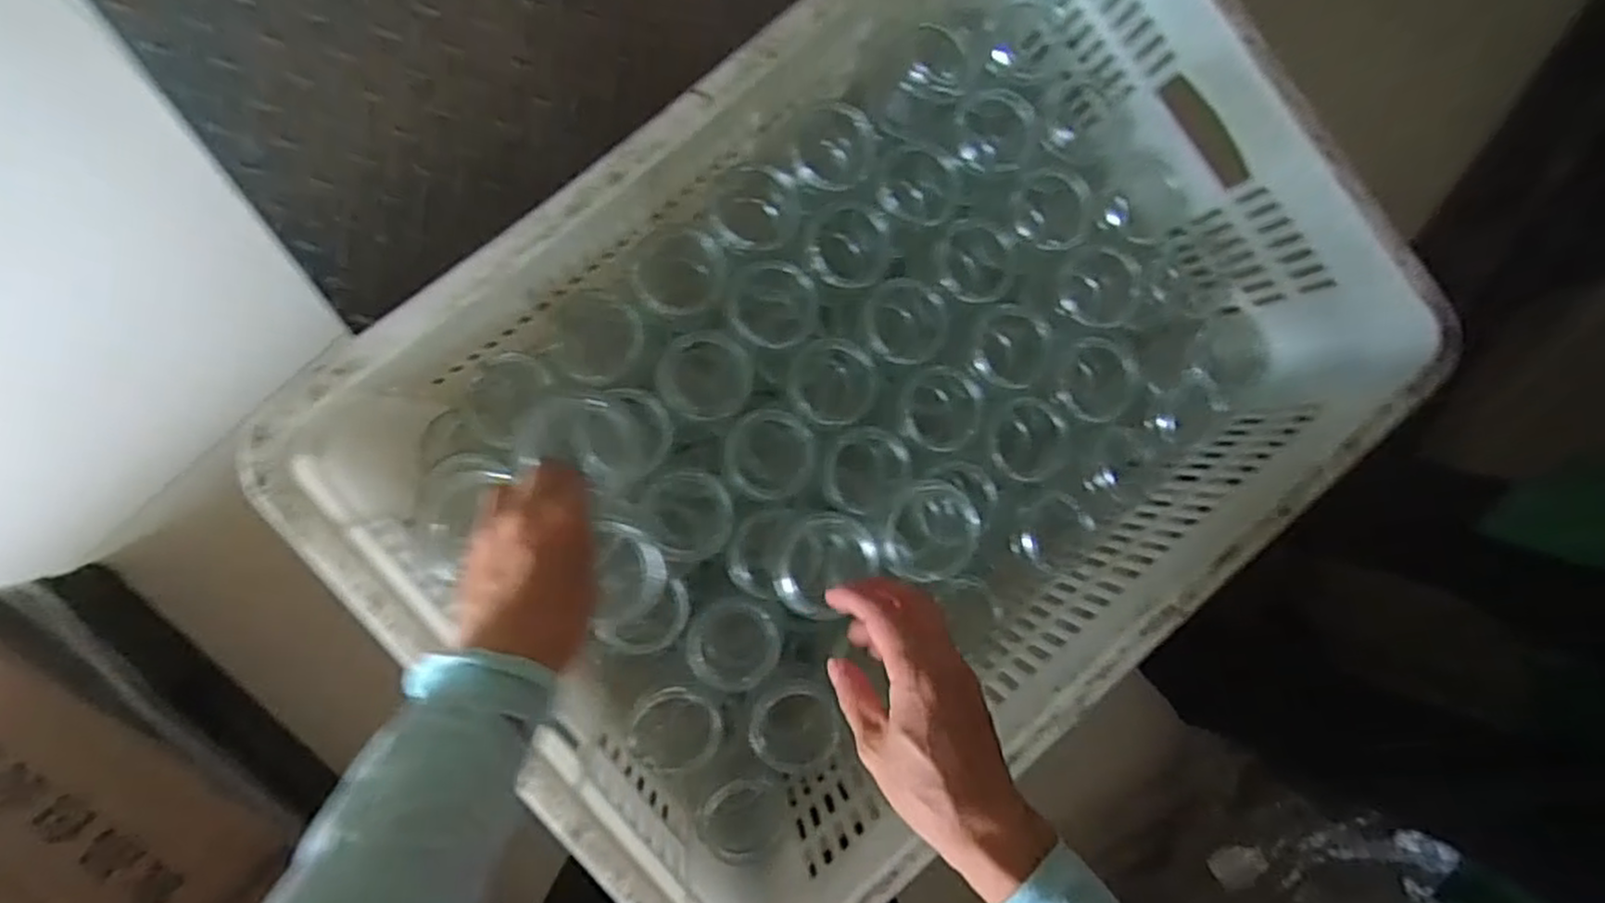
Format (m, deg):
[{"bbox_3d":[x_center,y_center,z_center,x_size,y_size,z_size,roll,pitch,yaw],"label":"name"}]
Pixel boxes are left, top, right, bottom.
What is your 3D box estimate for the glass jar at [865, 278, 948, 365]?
[{"bbox_3d":[0.072,-0.099,0.572,0.058,0.071,0.062,-1,94,-8],"label":"glass jar"}]

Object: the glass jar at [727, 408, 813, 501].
[{"bbox_3d":[-0.028,0.000,0.571,0.058,0.101,0.061,-1,94,-8],"label":"glass jar"}]

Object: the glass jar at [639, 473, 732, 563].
[{"bbox_3d":[-0.087,0.048,0.549,0.070,0.064,0.063,2,93,-8],"label":"glass jar"}]

